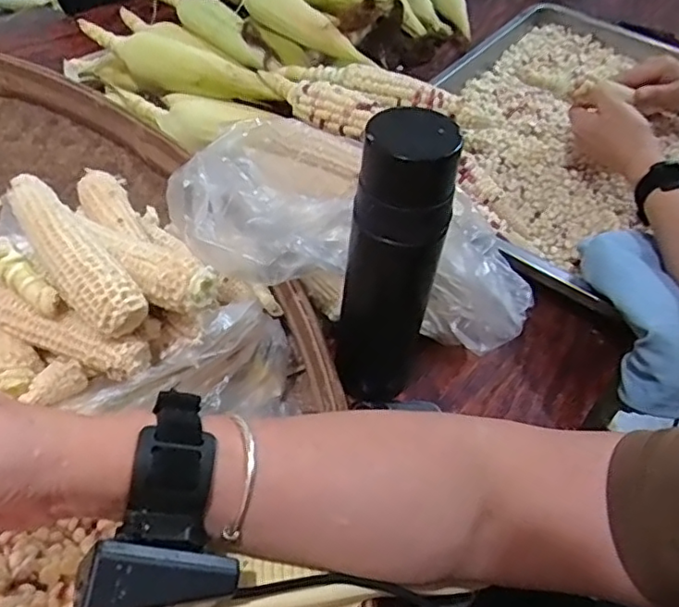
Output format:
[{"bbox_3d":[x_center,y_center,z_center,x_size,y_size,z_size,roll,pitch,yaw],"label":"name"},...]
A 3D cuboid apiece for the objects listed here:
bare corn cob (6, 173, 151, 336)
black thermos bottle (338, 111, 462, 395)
[{"bbox_3d":[-0.177,-0.034,0.401,0.039,0.029,0.141,-33,59,-30],"label":"bare corn cob"},{"bbox_3d":[0.035,-0.013,0.453,0.062,0.261,0.054,12,48,5],"label":"black thermos bottle"}]

